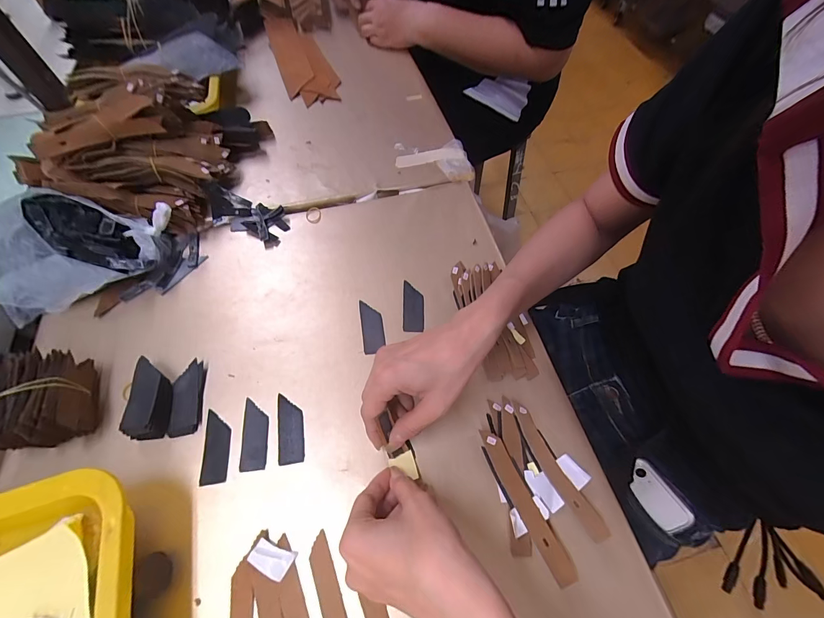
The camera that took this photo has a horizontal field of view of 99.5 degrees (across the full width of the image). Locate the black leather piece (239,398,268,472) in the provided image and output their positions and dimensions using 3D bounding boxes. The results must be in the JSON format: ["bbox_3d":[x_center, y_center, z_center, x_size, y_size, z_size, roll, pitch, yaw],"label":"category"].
[{"bbox_3d":[-0.147,0.117,0.327,0.024,0.004,0.063,-5,61,-5],"label":"black leather piece"}]

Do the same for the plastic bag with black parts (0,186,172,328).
[{"bbox_3d":[-0.359,-0.071,0.375,0.185,0.093,0.091,-20,63,-13],"label":"plastic bag with black parts"}]

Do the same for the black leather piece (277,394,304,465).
[{"bbox_3d":[-0.116,0.113,0.331,0.023,0.004,0.063,-9,61,-7],"label":"black leather piece"}]

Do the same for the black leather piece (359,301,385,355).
[{"bbox_3d":[-0.044,0.019,0.386,0.023,0.004,0.064,-7,61,-6],"label":"black leather piece"}]

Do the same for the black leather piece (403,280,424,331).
[{"bbox_3d":[0.002,-0.004,0.396,0.023,0.004,0.062,4,62,-7],"label":"black leather piece"}]

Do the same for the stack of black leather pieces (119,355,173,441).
[{"bbox_3d":[-0.248,0.083,0.331,0.030,0.024,0.074,-10,61,-8],"label":"stack of black leather pieces"}]

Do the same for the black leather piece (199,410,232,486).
[{"bbox_3d":[-0.181,0.127,0.323,0.023,0.004,0.063,-7,61,-6],"label":"black leather piece"}]

